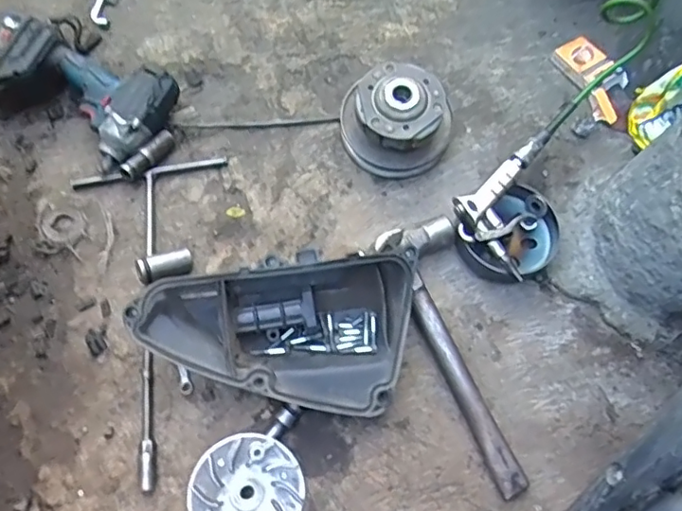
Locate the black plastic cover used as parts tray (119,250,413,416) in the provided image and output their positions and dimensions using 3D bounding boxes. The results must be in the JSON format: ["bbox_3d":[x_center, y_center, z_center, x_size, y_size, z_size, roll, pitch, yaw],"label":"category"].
[{"bbox_3d":[-0.062,0.062,0.599,0.260,0.089,0.164,13,67,4],"label":"black plastic cover used as parts tray"}]

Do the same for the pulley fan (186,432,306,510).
[{"bbox_3d":[-0.092,0.233,0.560,0.108,0.018,0.108,3,77,-13],"label":"pulley fan"}]

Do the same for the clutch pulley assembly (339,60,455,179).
[{"bbox_3d":[0.071,-0.168,0.703,0.125,0.085,0.118,1,67,-2],"label":"clutch pulley assembly"}]

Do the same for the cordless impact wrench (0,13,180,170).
[{"bbox_3d":[-0.335,-0.212,0.720,0.236,0.070,0.126,29,69,10],"label":"cordless impact wrench"}]

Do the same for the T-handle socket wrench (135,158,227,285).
[{"bbox_3d":[-0.185,-0.048,0.672,0.100,0.039,0.170,-5,67,-4],"label":"T-handle socket wrench"}]

